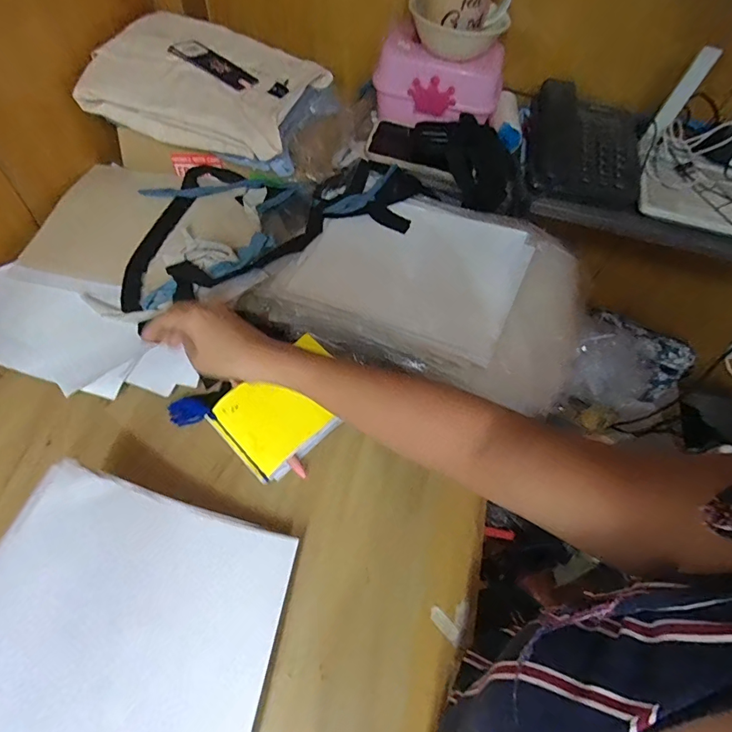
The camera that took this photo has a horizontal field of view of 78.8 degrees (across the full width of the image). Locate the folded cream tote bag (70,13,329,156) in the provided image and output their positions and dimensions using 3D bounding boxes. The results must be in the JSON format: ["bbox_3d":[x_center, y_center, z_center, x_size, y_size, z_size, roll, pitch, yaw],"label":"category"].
[{"bbox_3d":[-0.212,-0.380,0.598,0.280,0.057,0.200,13,58,2],"label":"folded cream tote bag"}]

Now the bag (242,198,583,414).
[{"bbox_3d":[0.076,-0.106,0.553,0.367,0.034,0.257,21,59,7],"label":"bag"}]

